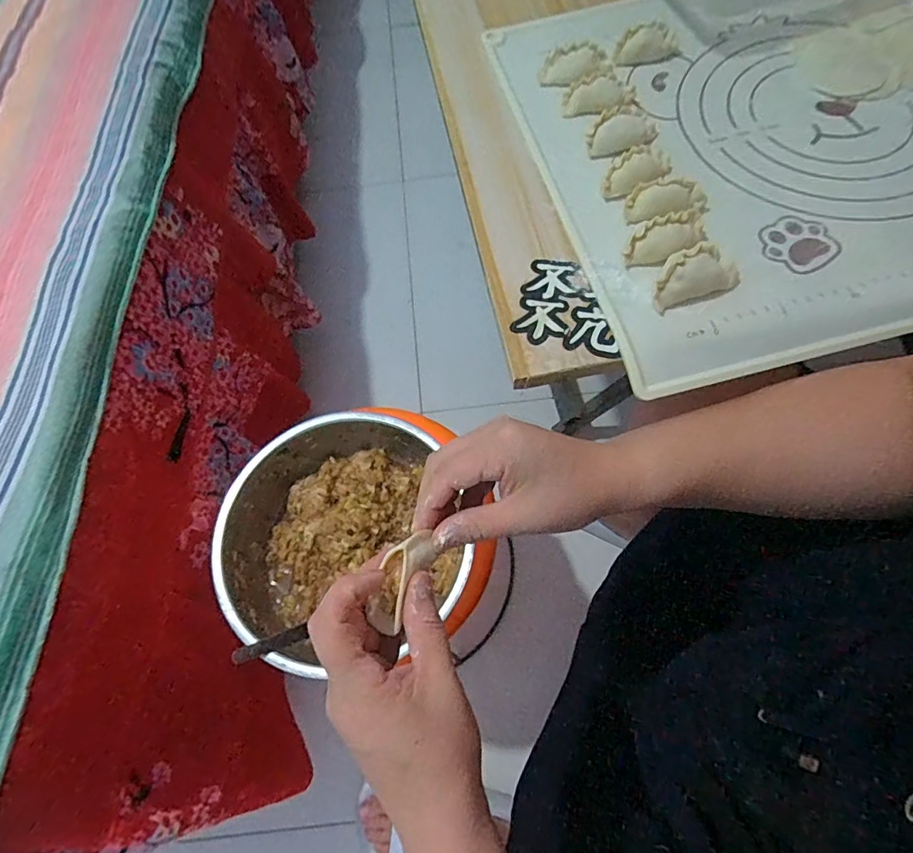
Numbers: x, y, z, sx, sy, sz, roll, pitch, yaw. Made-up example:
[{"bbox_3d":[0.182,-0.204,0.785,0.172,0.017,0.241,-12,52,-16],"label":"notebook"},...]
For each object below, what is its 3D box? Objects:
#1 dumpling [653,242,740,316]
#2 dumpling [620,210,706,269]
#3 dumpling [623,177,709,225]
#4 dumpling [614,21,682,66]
[{"bbox_3d":[0.157,-0.100,0.324,0.060,0.021,0.029,-22,68,-6],"label":"dumpling"},{"bbox_3d":[0.146,-0.129,0.341,0.060,0.019,0.022,-28,69,-9],"label":"dumpling"},{"bbox_3d":[0.153,-0.163,0.354,0.059,0.020,0.021,-1,67,2],"label":"dumpling"},{"bbox_3d":[0.166,-0.333,0.426,0.056,0.018,0.024,-10,67,-1],"label":"dumpling"}]

